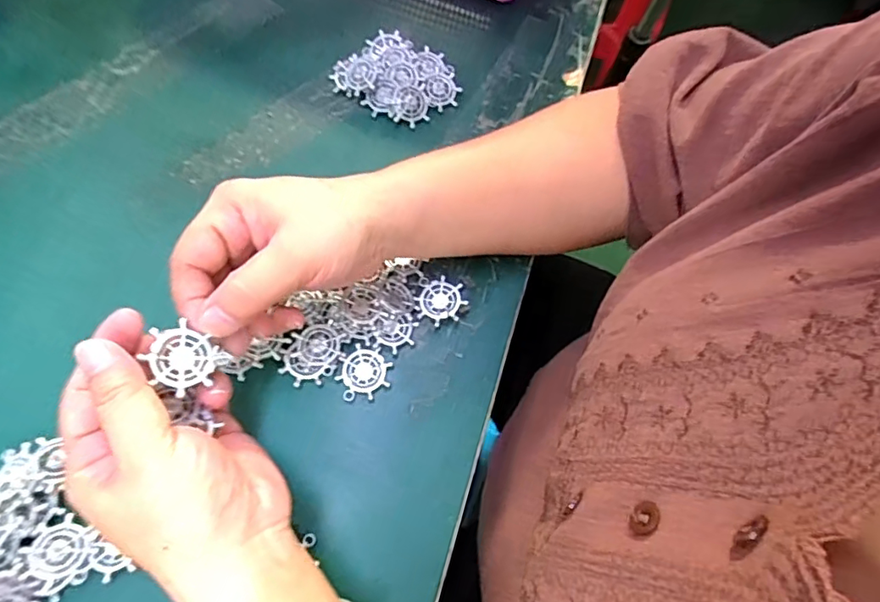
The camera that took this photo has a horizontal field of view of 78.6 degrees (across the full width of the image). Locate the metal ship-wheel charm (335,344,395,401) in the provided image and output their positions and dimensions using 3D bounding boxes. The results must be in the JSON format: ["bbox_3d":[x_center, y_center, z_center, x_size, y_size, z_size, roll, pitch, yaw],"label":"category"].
[{"bbox_3d":[-0.045,0.042,0.317,0.030,0.004,0.032,9,70,2],"label":"metal ship-wheel charm"}]

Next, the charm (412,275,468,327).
[{"bbox_3d":[0.001,0.000,0.336,0.030,0.004,0.031,8,69,8],"label":"charm"}]

